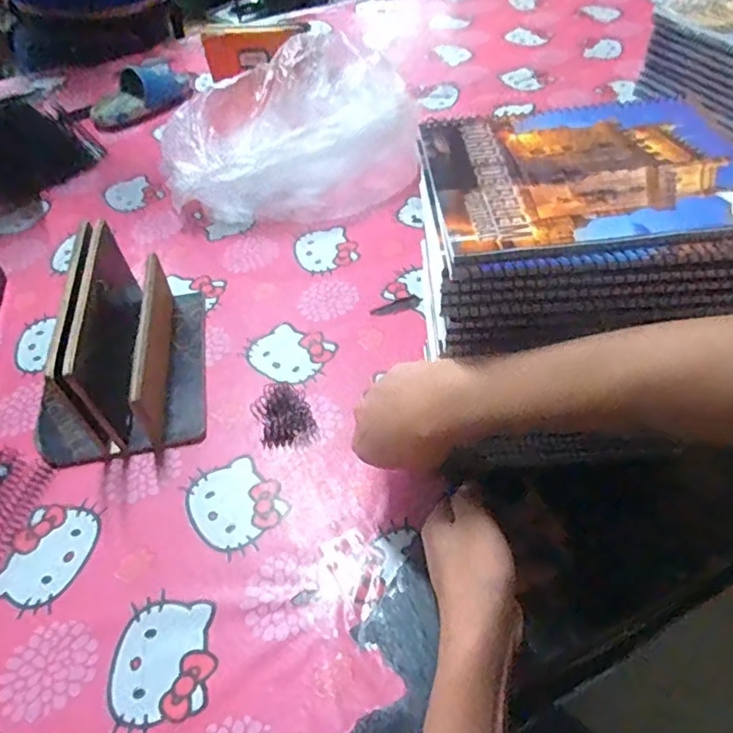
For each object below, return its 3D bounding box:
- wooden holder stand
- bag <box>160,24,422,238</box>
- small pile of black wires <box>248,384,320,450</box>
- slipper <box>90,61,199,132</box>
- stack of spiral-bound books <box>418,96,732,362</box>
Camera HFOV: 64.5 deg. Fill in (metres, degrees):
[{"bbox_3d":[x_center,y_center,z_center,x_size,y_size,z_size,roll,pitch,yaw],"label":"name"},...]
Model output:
[{"bbox_3d":[-0.241,-0.028,0.537,0.151,0.115,0.196,-11,50,-3],"label":"wooden holder stand"},{"bbox_3d":[-0.102,-0.313,0.760,0.299,0.122,0.229,-10,50,-2],"label":"bag"},{"bbox_3d":[-0.075,0.046,0.528,0.049,0.014,0.068,-22,51,-12],"label":"small pile of black wires"},{"bbox_3d":[-0.355,-0.444,0.930,0.107,0.057,0.190,34,60,28],"label":"slipper"},{"bbox_3d":[0.134,-0.097,0.383,0.201,0.087,0.149,-4,50,1],"label":"stack of spiral-bound books"}]

